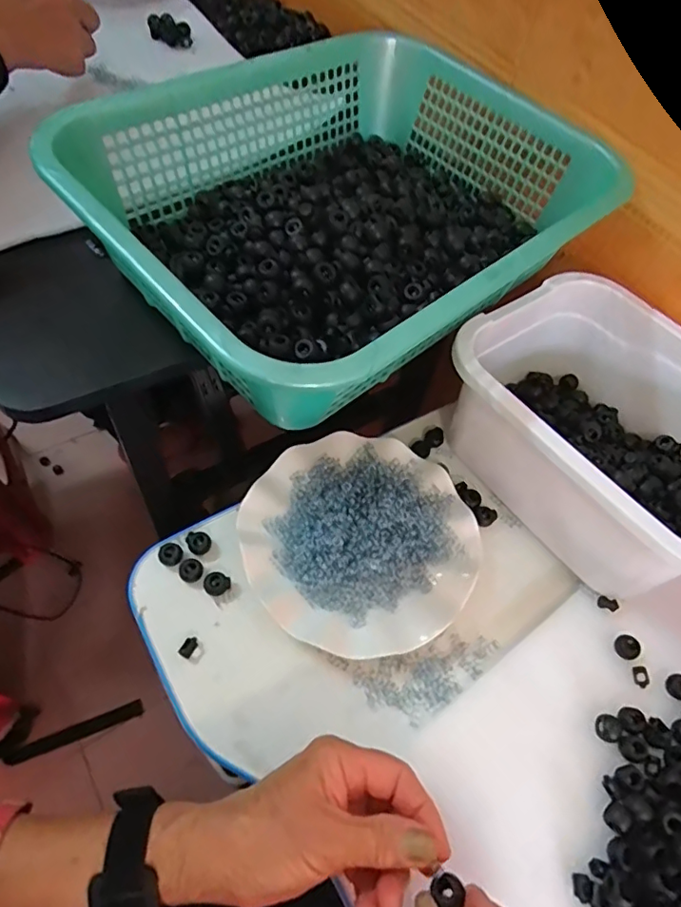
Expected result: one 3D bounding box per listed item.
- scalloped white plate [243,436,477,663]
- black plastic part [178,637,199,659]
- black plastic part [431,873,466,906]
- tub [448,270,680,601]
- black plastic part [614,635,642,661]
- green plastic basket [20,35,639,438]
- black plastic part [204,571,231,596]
[{"bbox_3d":[0.017,0.062,0.419,0.177,0.018,0.176,0,63,-1],"label":"scalloped white plate"},{"bbox_3d":[-0.108,0.138,0.382,0.010,0.007,0.015,30,59,11],"label":"black plastic part"},{"bbox_3d":[0.057,0.230,0.278,0.016,0.007,0.016,0,63,-1],"label":"black plastic part"},{"bbox_3d":[0.218,-0.014,0.443,0.193,0.113,0.252,-29,64,-22],"label":"tub"},{"bbox_3d":[0.220,0.148,0.408,0.019,0.006,0.017,8,58,-3],"label":"black plastic part"},{"bbox_3d":[0.009,-0.201,0.418,0.391,0.122,0.292,-36,69,-25],"label":"green plastic basket"},{"bbox_3d":[-0.094,0.098,0.404,0.018,0.007,0.016,-31,67,-24],"label":"black plastic part"}]

